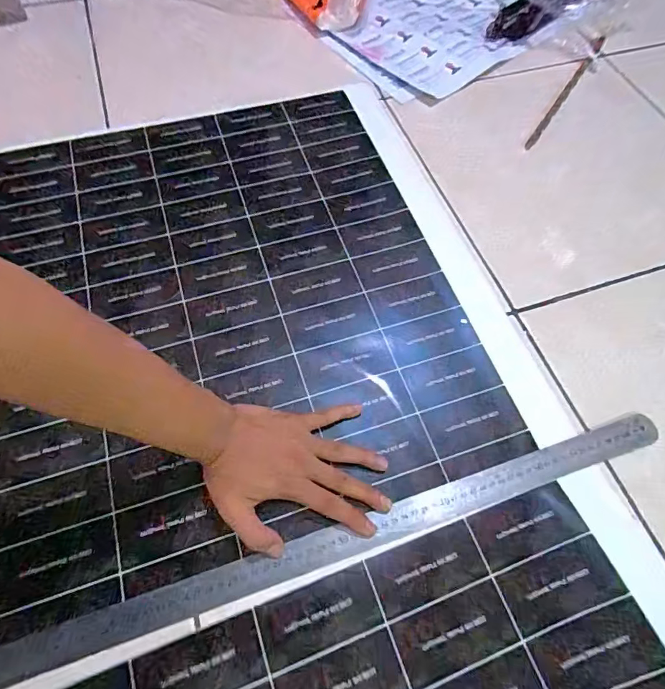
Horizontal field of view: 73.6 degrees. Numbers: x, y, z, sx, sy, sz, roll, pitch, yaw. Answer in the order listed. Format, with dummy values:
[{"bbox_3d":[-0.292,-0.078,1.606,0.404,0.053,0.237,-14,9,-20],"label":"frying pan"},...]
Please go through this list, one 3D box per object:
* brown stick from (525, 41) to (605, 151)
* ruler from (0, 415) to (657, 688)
[{"bbox_3d":[0.363,-0.394,0.684,0.011,0.005,0.317,31,66,14],"label":"brown stick"},{"bbox_3d":[0.025,0.169,0.395,0.615,0.004,0.030,-16,66,-10],"label":"ruler"}]

